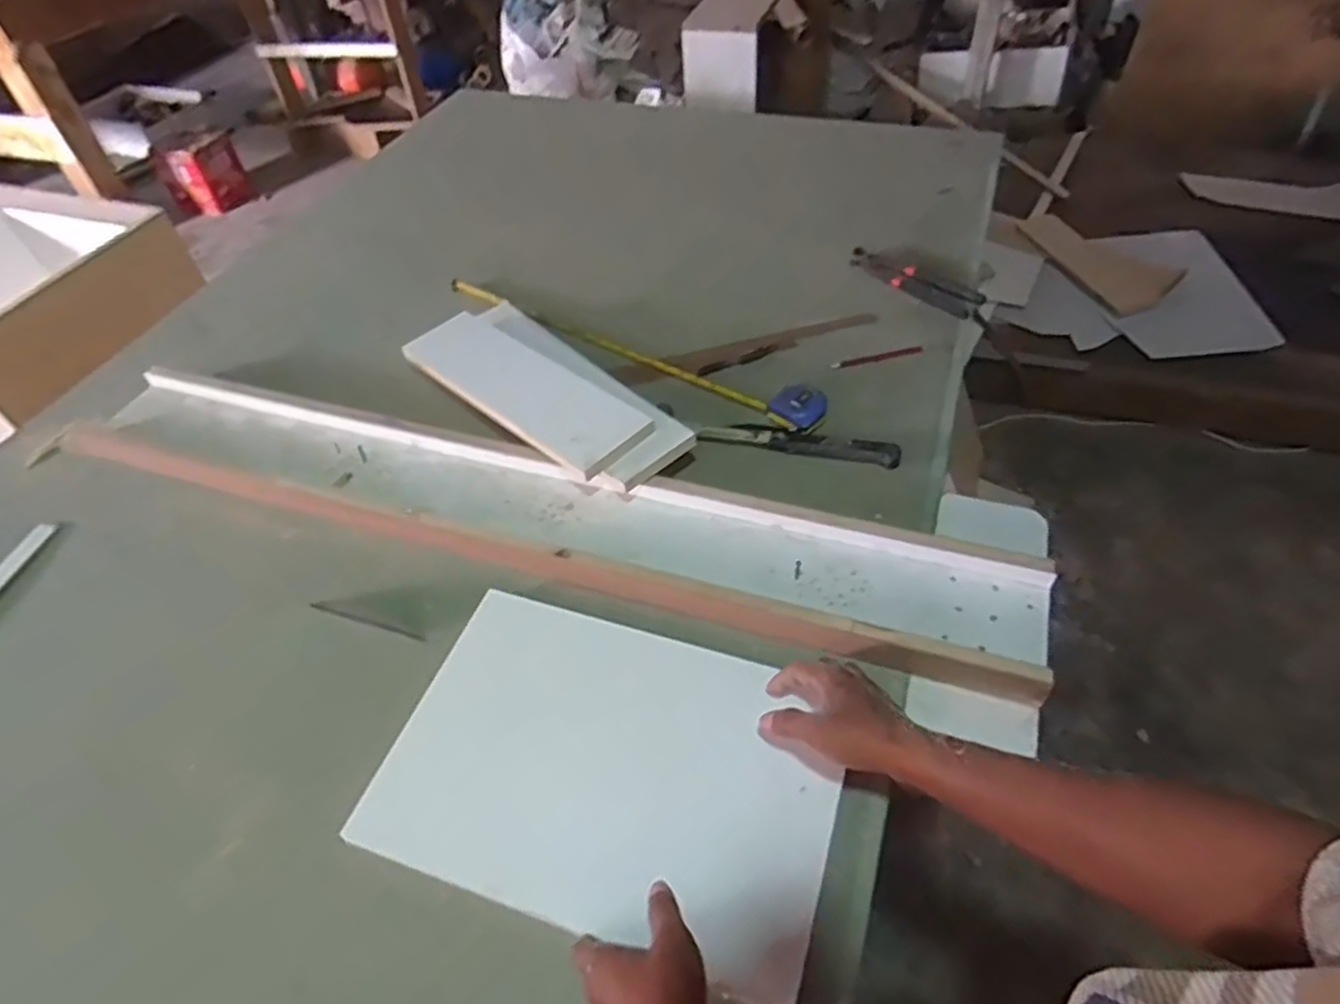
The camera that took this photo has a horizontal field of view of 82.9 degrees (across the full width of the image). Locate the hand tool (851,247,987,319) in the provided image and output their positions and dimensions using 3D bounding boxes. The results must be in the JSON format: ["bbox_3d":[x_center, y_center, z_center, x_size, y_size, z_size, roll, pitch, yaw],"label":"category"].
[{"bbox_3d":[0.373,-0.344,1.167,0.064,0.019,0.216,-32,54,-22],"label":"hand tool"}]

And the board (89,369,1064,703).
[{"bbox_3d":[-0.192,-0.010,0.912,1.199,0.052,0.215,14,51,16],"label":"board"}]

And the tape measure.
[{"bbox_3d":[-0.069,-0.239,1.107,0.647,0.030,0.072,27,56,26],"label":"tape measure"}]

